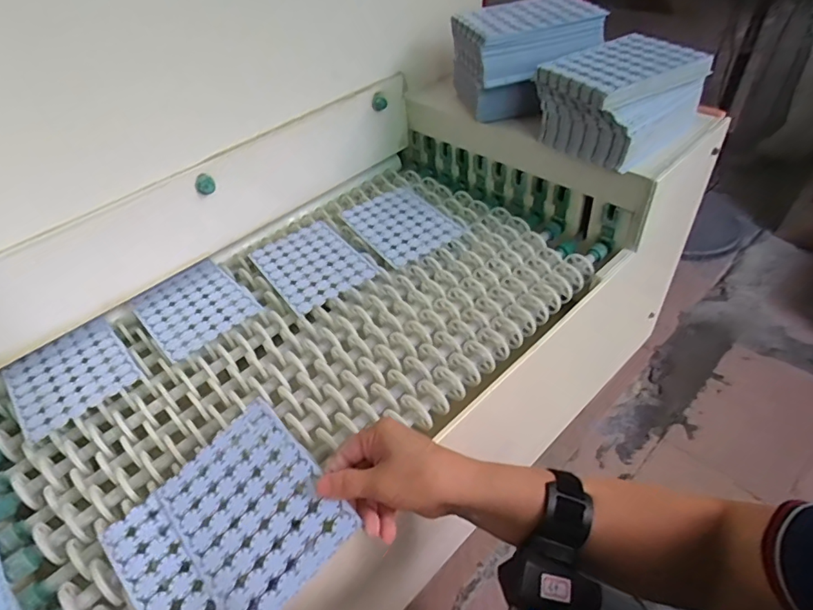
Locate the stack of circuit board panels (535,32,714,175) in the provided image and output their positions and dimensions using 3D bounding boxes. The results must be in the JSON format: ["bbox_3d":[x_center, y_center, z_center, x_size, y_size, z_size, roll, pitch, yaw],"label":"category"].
[{"bbox_3d":[0.255,-0.251,0.599,0.163,0.106,0.129,-28,48,-20],"label":"stack of circuit board panels"}]

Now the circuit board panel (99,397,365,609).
[{"bbox_3d":[-0.142,0.176,0.392,0.161,0.009,0.154,-43,55,-15],"label":"circuit board panel"}]

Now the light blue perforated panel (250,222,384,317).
[{"bbox_3d":[-0.123,-0.055,0.653,0.120,0.010,0.154,-30,48,-22],"label":"light blue perforated panel"}]

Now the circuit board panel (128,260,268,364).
[{"bbox_3d":[-0.267,-0.003,0.615,0.116,0.004,0.150,-36,51,-26],"label":"circuit board panel"}]

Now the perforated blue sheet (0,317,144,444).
[{"bbox_3d":[-0.376,0.073,0.551,0.114,0.004,0.136,-36,51,-26],"label":"perforated blue sheet"}]

